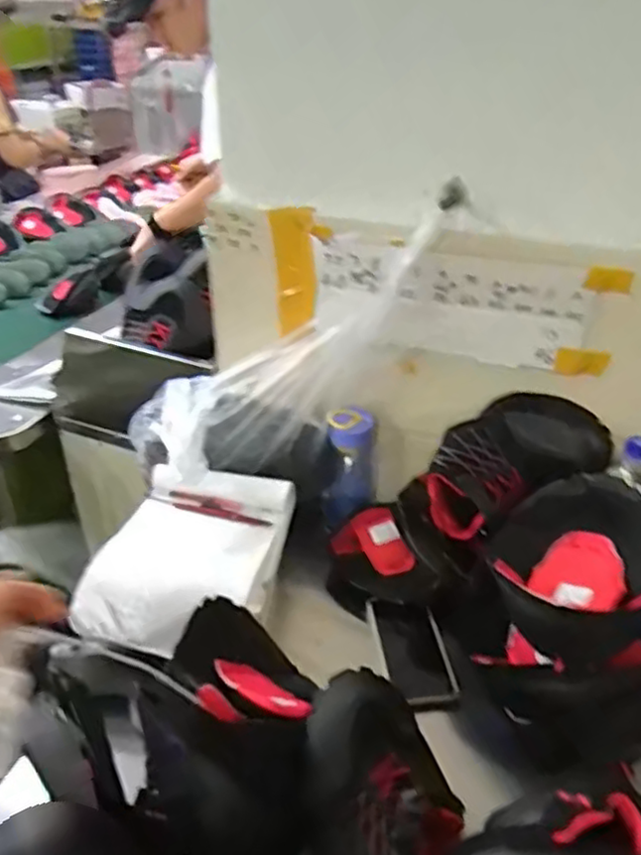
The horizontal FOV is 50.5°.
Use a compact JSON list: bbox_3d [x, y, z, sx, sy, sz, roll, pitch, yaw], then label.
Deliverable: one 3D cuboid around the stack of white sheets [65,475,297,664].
[{"bbox_3d":[-0.162,0.156,0.832,0.221,0.045,0.256,3,34,6],"label":"stack of white sheets"}]

